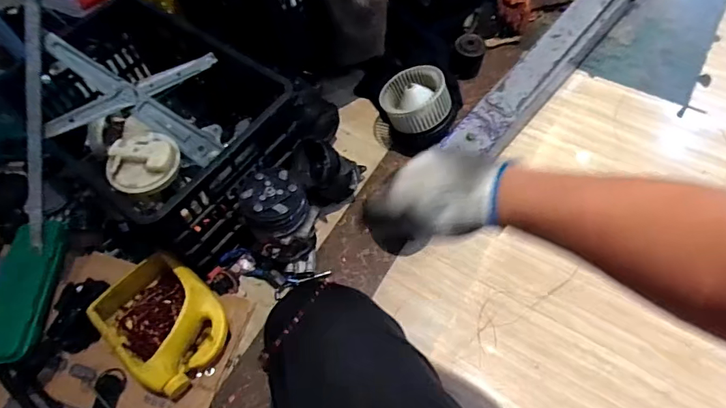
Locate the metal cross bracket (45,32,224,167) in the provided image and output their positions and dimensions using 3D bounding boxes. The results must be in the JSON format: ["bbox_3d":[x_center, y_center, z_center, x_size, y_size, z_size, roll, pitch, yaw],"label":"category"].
[{"bbox_3d":[-0.424,-0.193,0.877,0.299,0.211,0.044,5,19,-27],"label":"metal cross bracket"}]

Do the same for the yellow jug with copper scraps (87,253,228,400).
[{"bbox_3d":[-0.367,0.221,0.850,0.222,0.089,0.189,33,68,20],"label":"yellow jug with copper scraps"}]

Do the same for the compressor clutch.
[{"bbox_3d":[-0.164,-0.006,0.834,0.118,0.062,0.112,-2,61,3],"label":"compressor clutch"}]

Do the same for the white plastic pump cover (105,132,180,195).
[{"bbox_3d":[-0.390,-0.071,0.809,0.117,0.053,0.122,24,65,16],"label":"white plastic pump cover"}]

